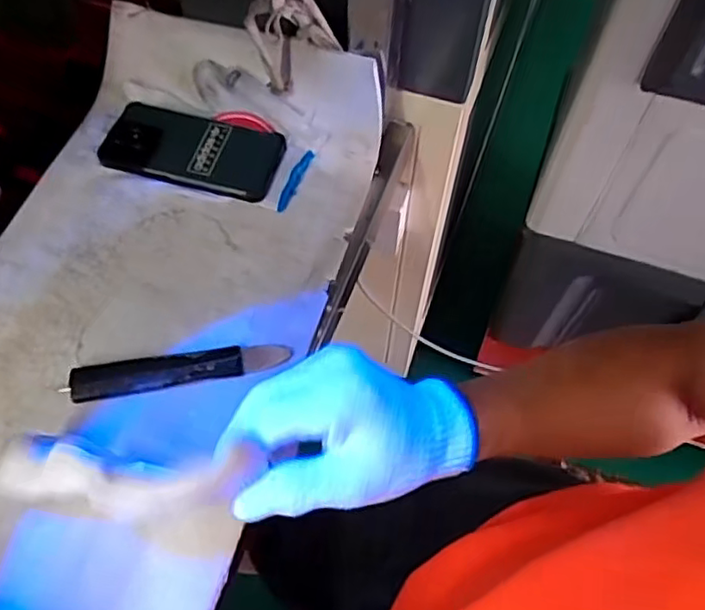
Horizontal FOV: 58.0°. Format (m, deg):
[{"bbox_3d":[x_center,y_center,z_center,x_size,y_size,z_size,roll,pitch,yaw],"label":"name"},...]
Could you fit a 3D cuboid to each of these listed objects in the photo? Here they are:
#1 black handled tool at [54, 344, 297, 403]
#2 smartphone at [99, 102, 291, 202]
[{"bbox_3d":[-0.135,0.050,0.503,0.167,0.012,0.029,-8,61,-7],"label":"black handled tool"},{"bbox_3d":[-0.150,-0.149,0.603,0.162,0.012,0.085,16,65,8],"label":"smartphone"}]

